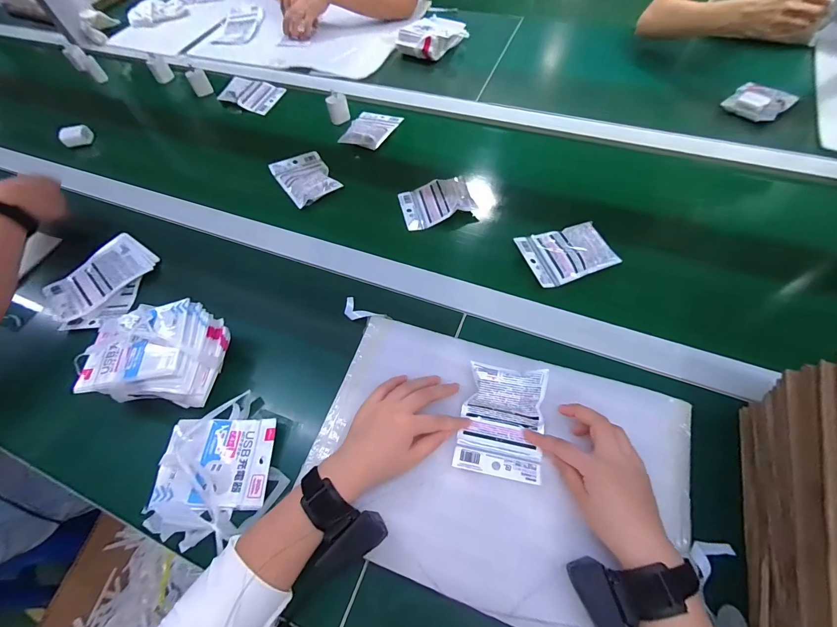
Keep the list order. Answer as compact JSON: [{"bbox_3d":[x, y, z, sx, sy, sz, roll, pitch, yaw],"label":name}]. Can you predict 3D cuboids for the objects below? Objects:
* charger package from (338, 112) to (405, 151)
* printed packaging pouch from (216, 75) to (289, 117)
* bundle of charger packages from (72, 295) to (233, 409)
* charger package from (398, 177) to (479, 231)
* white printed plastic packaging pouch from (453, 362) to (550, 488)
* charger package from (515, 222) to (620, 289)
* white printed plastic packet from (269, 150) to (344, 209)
[{"bbox_3d":[-0.099,-0.393,0.759,0.095,0.033,0.133,16,62,14],"label":"charger package"},{"bbox_3d":[-0.398,-0.522,0.857,0.128,0.031,0.097,15,62,12],"label":"printed packaging pouch"},{"bbox_3d":[-0.346,0.051,0.475,0.165,0.061,0.127,6,60,8],"label":"bundle of charger packages"},{"bbox_3d":[0.031,-0.199,0.648,0.122,0.019,0.095,-23,61,9],"label":"charger package"},{"bbox_3d":[0.098,0.125,0.422,0.093,0.042,0.116,9,61,8],"label":"white printed plastic packaging pouch"},{"bbox_3d":[0.226,-0.098,0.559,0.125,0.022,0.094,-19,60,-7],"label":"charger package"},{"bbox_3d":[-0.216,-0.265,0.693,0.098,0.023,0.137,-33,62,-15],"label":"white printed plastic packet"}]

